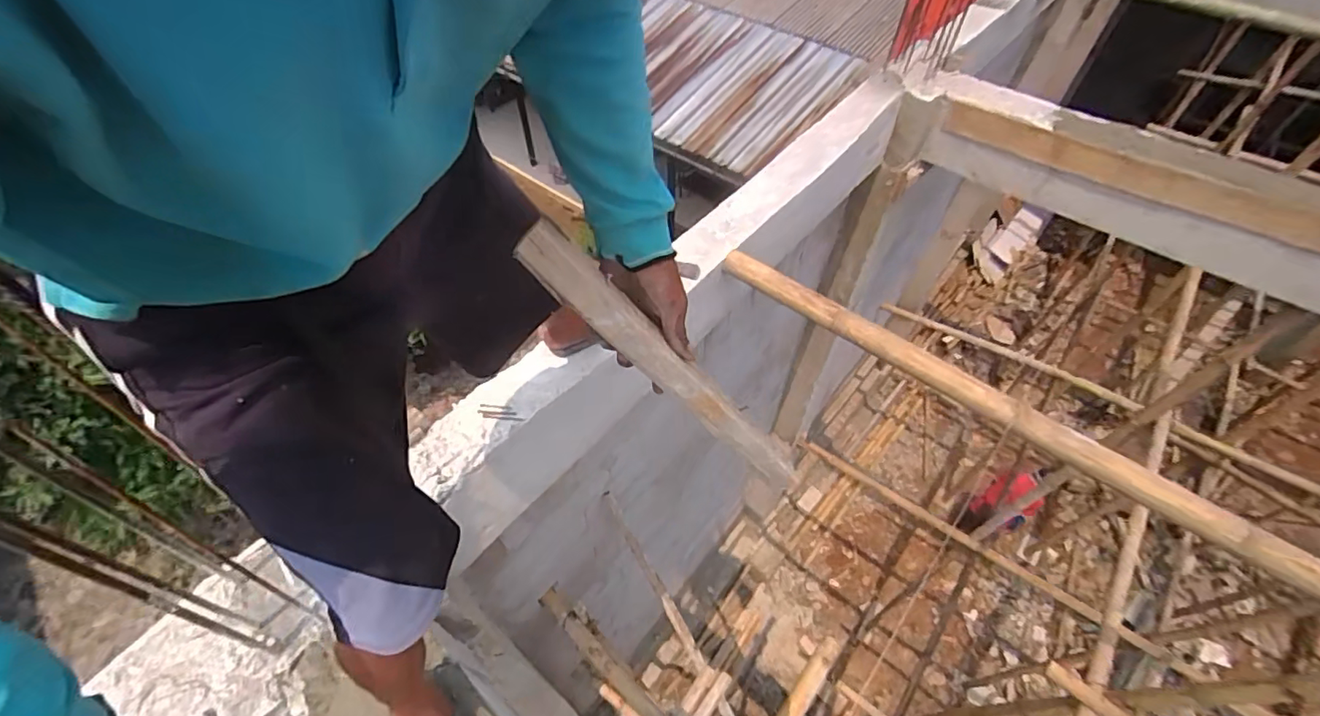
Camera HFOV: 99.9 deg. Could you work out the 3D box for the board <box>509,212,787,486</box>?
[{"bbox_3d":[0.010,0.009,0.544,0.360,0.030,0.041,44,53,-20],"label":"board"}]

